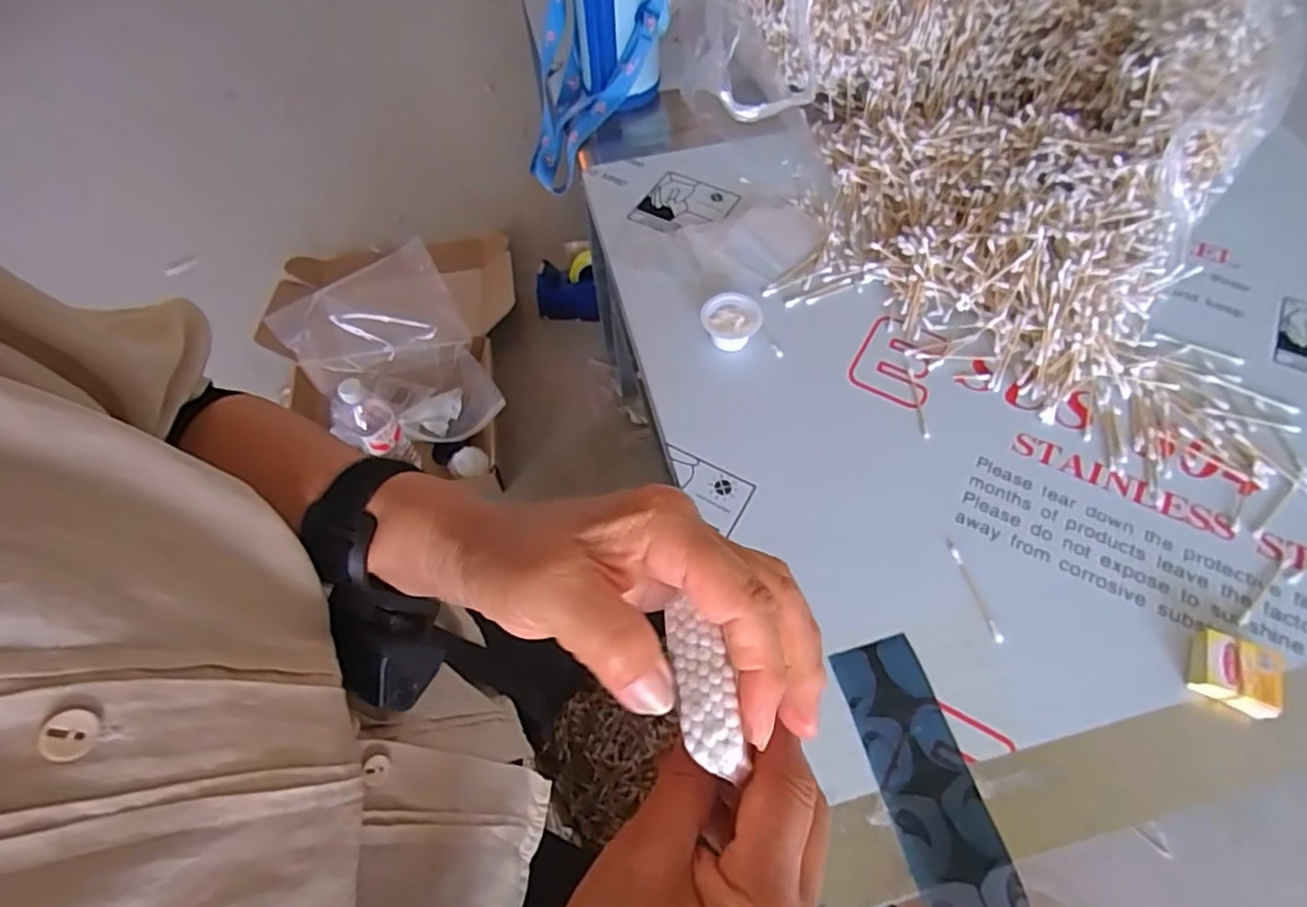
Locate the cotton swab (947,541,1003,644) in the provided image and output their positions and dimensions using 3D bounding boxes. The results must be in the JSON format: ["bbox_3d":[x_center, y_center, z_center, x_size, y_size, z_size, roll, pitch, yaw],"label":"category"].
[{"bbox_3d":[0.237,0.100,0.490,0.007,0.004,0.080,-12,58,-4],"label":"cotton swab"}]

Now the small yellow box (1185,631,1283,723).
[{"bbox_3d":[0.392,0.147,0.446,0.047,0.022,0.046,24,62,16],"label":"small yellow box"}]

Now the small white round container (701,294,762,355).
[{"bbox_3d":[0.072,-0.122,0.611,0.053,0.027,0.048,10,59,9],"label":"small white round container"}]

